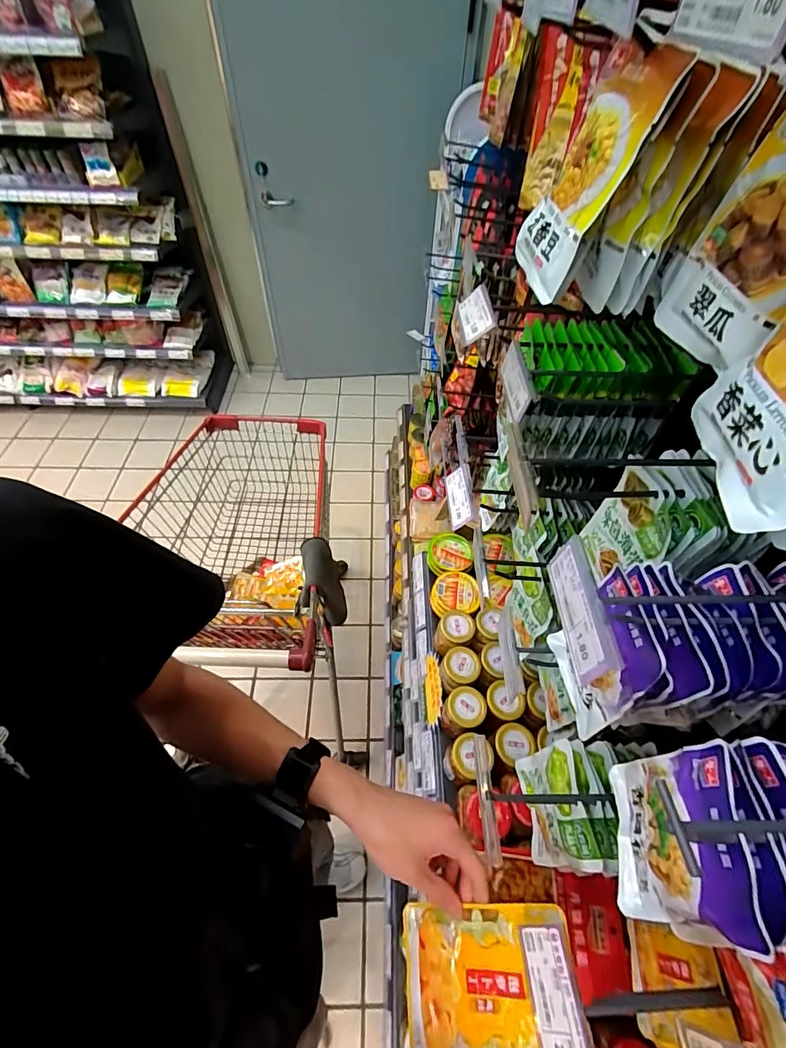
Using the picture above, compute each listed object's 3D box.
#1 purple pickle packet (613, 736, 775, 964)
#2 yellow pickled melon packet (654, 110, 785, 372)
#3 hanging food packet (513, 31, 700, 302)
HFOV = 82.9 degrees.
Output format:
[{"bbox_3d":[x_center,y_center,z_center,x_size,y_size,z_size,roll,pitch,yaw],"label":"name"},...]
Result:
[{"bbox_3d":[0.199,0.220,0.311,0.032,0.131,0.102,6,53,2],"label":"purple pickle packet"},{"bbox_3d":[0.231,-0.175,0.283,0.019,0.129,0.100,-5,54,-6],"label":"yellow pickled melon packet"},{"bbox_3d":[0.142,-0.262,0.338,0.015,0.149,0.106,9,51,-18],"label":"hanging food packet"}]

